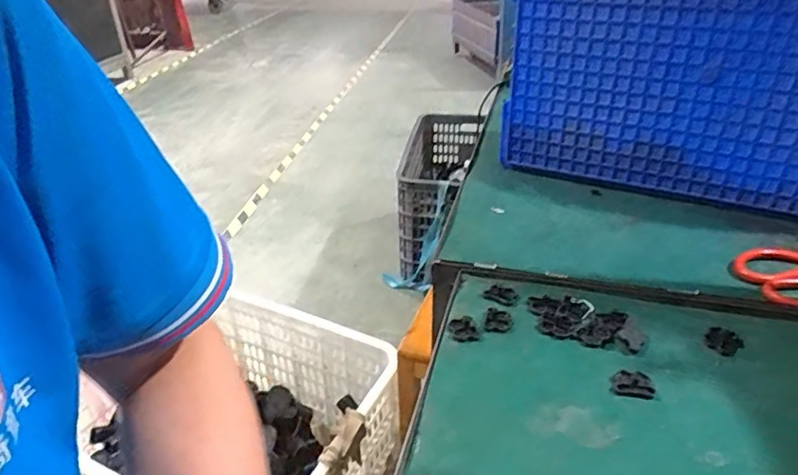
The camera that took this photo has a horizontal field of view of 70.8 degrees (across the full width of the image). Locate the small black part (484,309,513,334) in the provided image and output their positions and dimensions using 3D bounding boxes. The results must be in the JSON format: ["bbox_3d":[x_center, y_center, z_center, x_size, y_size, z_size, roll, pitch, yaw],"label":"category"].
[{"bbox_3d":[0.095,0.079,0.532,0.024,0.007,0.030,6,32,14],"label":"small black part"}]

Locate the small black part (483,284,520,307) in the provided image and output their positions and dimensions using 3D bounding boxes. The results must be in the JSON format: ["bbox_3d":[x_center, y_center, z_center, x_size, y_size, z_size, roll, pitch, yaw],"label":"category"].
[{"bbox_3d":[0.105,0.059,0.571,0.037,0.004,0.025,19,37,31],"label":"small black part"}]

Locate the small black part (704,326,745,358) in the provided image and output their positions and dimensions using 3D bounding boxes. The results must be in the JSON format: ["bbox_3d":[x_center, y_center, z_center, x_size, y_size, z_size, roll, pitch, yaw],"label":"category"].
[{"bbox_3d":[0.292,0.094,0.506,0.033,0.007,0.029,-24,37,-32],"label":"small black part"}]

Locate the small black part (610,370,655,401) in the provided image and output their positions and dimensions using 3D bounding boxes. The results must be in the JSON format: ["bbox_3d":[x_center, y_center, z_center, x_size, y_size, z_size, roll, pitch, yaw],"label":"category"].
[{"bbox_3d":[0.193,0.122,0.466,0.033,0.008,0.024,8,32,17],"label":"small black part"}]

